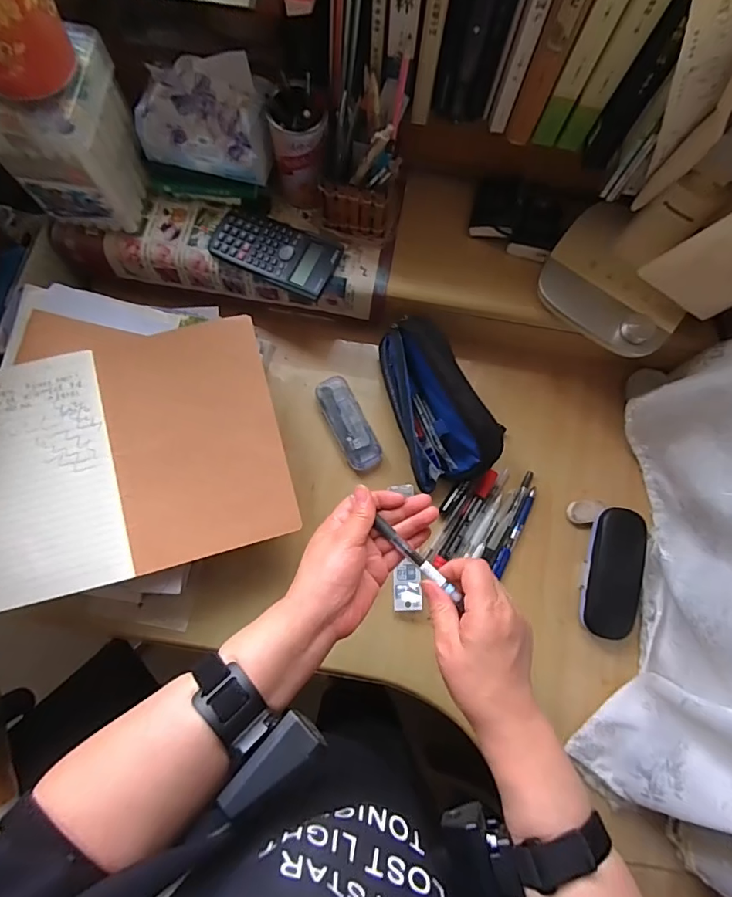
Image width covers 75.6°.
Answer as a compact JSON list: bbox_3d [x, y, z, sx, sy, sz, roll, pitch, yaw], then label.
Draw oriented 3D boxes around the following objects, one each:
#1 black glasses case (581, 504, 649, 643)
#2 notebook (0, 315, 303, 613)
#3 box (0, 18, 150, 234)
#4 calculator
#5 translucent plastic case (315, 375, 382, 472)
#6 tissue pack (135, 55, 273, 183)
[{"bbox_3d":[0.308,0.155,0.590,0.065,0.032,0.155,11,80,1],"label":"black glasses case"},{"bbox_3d":[-0.273,0.014,0.524,0.347,0.045,0.251,-14,81,-4],"label":"notebook"},{"bbox_3d":[-0.322,-0.334,0.509,0.116,0.150,0.112,8,80,0],"label":"box"},{"bbox_3d":[-0.109,-0.241,0.575,0.147,0.014,0.078,24,80,3],"label":"calculator"},{"bbox_3d":[-0.024,-0.033,0.622,0.046,0.021,0.128,-26,82,-6],"label":"translucent plastic case"},{"bbox_3d":[-0.175,-0.351,0.505,0.138,0.085,0.071,2,80,-1],"label":"tissue pack"}]

